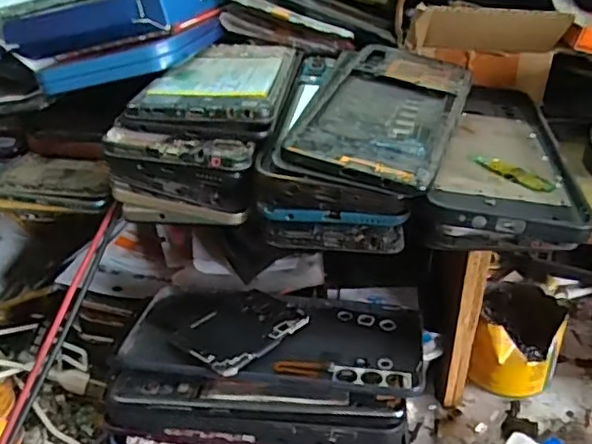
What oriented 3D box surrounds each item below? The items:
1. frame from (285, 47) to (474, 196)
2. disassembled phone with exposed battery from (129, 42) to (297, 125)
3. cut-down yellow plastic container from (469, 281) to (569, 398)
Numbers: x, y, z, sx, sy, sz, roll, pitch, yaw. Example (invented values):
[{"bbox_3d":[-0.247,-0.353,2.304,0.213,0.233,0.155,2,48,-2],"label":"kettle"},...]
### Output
[{"bbox_3d":[0.053,-0.066,0.338,0.074,0.007,0.165,16,38,14],"label":"frame"},{"bbox_3d":[-0.038,-0.082,0.347,0.071,0.016,0.142,4,29,5],"label":"disassembled phone with exposed battery"},{"bbox_3d":[0.153,0.084,0.419,0.053,0.055,0.068,11,31,18],"label":"cut-down yellow plastic container"}]

